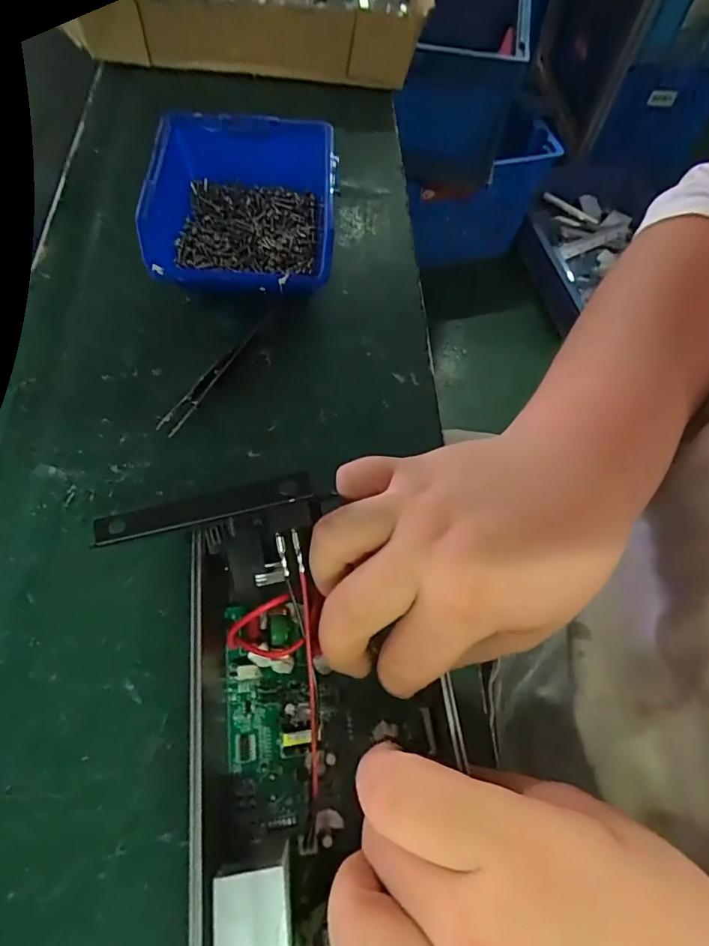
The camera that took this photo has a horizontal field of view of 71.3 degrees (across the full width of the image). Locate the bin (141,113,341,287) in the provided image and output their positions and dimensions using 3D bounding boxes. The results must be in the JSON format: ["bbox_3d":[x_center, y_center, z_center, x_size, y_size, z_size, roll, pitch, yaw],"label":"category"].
[{"bbox_3d":[-0.074,-0.178,0.350,0.119,0.070,0.135,2,62,-2],"label":"bin"}]

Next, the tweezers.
[{"bbox_3d":[-0.086,-0.071,0.326,0.012,0.008,0.118,29,65,12],"label":"tweezers"}]

